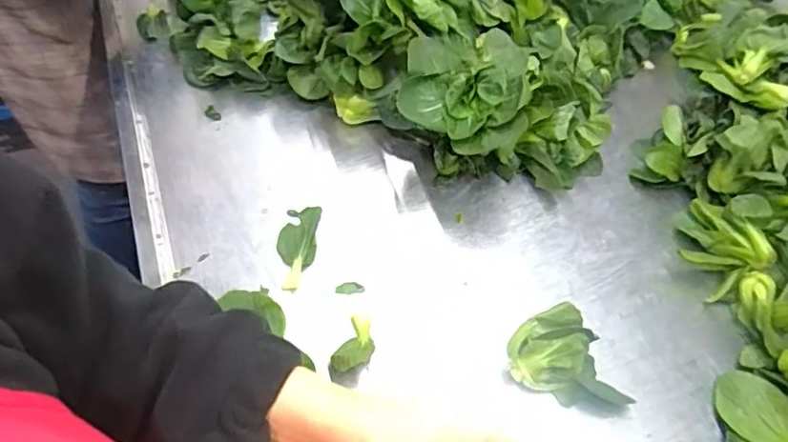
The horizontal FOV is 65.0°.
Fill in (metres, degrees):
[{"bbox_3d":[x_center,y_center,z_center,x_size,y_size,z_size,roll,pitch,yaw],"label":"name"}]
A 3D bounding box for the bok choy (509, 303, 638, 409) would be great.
[{"bbox_3d":[0.154,0.134,0.561,0.079,0.055,0.094,-22,63,-16],"label":"bok choy"}]

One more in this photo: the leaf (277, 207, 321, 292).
[{"bbox_3d":[-0.100,0.028,0.638,0.040,0.009,0.092,5,59,-1],"label":"leaf"}]

